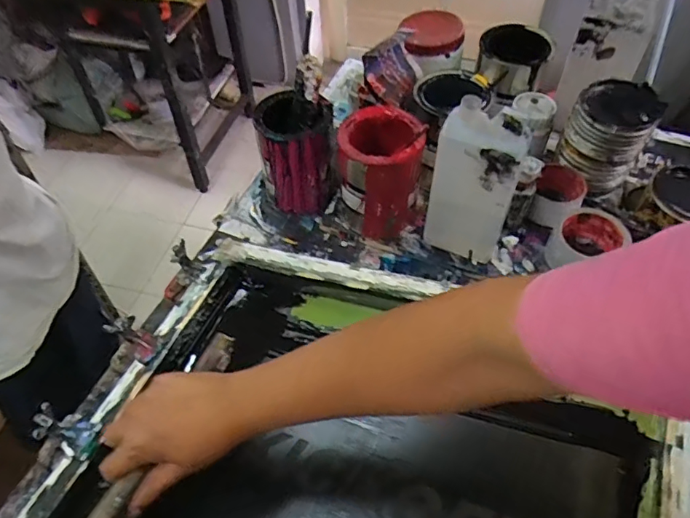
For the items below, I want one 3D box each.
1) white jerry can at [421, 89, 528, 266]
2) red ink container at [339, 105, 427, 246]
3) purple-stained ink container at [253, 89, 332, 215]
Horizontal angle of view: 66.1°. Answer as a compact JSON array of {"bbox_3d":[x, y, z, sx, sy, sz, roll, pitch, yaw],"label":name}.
[{"bbox_3d":[0.155,-0.085,0.635,0.103,0.208,0.055,16,55,14],"label":"white jerry can"},{"bbox_3d":[0.048,-0.110,0.721,0.106,0.153,0.108,-5,53,-1],"label":"red ink container"},{"bbox_3d":[-0.069,-0.153,0.771,0.098,0.154,0.118,-3,53,0],"label":"purple-stained ink container"}]

